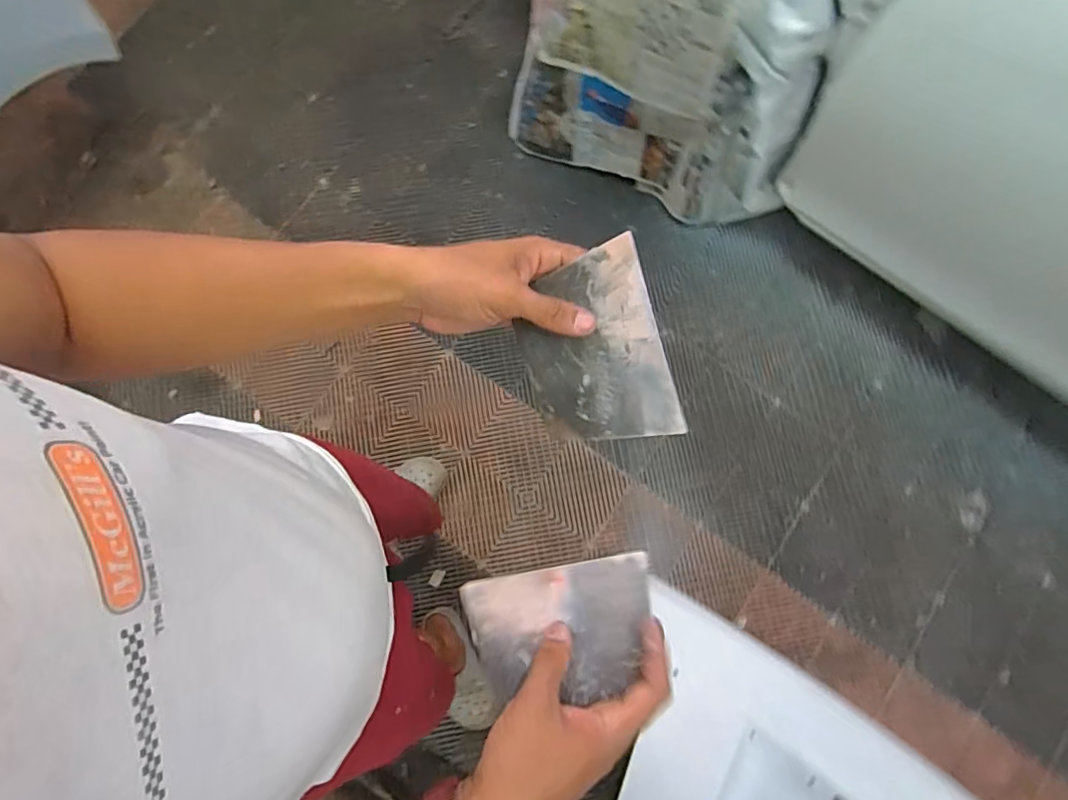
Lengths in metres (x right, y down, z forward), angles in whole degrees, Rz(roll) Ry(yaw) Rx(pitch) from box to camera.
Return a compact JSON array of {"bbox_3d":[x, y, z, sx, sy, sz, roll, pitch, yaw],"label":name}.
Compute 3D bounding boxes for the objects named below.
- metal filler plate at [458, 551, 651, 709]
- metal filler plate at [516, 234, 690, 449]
[{"bbox_3d":[0.020,0.174,0.422,0.142,0.006,0.093,-10,60,1],"label":"metal filler plate"},{"bbox_3d":[0.041,-0.034,0.402,0.098,0.010,0.136,-15,95,17],"label":"metal filler plate"}]

